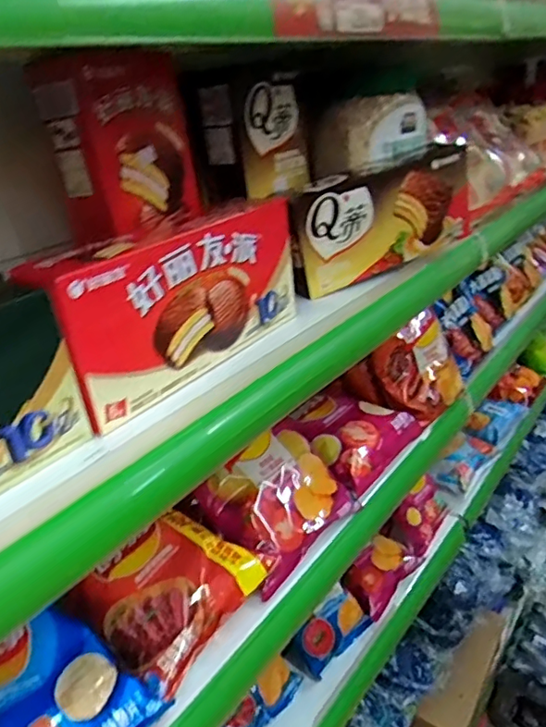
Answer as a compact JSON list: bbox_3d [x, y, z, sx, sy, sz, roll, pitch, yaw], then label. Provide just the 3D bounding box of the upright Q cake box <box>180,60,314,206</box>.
[{"bbox_3d":[-0.022,-0.248,0.601,0.084,0.121,0.120,18,35,38],"label":"upright Q cake box"}]

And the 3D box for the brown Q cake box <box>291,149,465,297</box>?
[{"bbox_3d":[0.108,-0.164,0.628,0.237,0.112,0.079,-25,29,-19],"label":"brown Q cake box"}]

